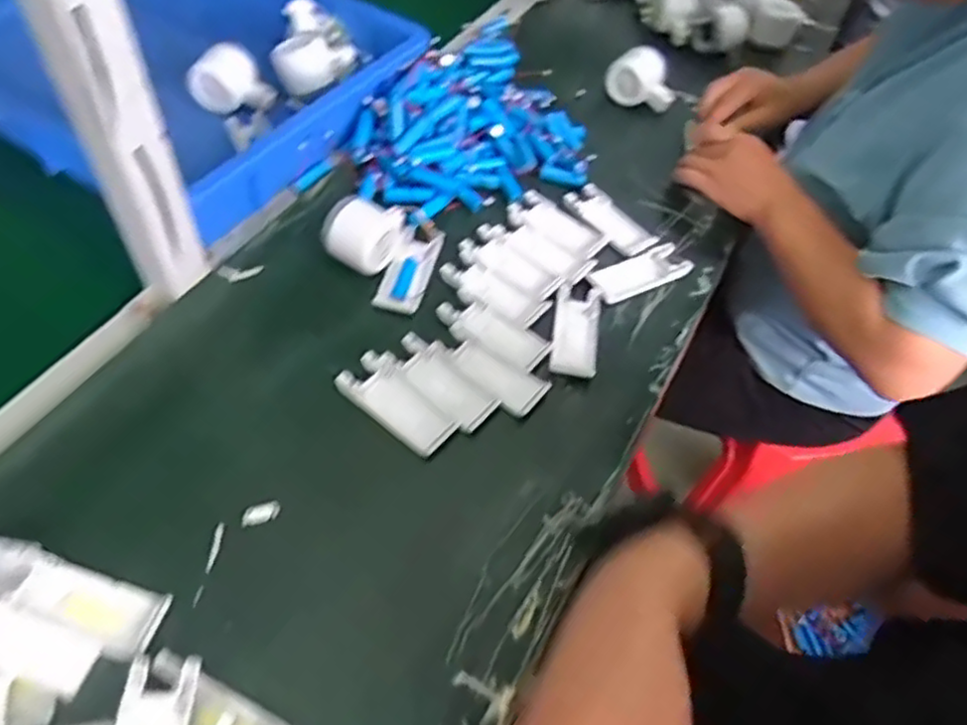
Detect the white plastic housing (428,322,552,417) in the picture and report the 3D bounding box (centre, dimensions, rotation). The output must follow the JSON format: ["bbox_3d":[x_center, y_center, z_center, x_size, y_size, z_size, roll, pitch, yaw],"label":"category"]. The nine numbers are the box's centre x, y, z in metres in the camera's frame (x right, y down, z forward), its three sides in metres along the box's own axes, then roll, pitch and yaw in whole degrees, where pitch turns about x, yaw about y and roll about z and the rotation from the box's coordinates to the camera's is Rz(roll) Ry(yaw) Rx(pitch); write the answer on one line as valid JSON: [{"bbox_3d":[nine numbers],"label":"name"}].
[{"bbox_3d":[0.005,0.004,0.581,0.102,0.011,0.044,34,56,17],"label":"white plastic housing"}]

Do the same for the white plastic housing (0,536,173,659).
[{"bbox_3d":[-0.267,0.143,0.426,0.129,0.026,0.040,26,57,-2],"label":"white plastic housing"}]

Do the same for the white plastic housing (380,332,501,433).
[{"bbox_3d":[-0.037,0.014,0.565,0.102,0.008,0.042,36,57,18],"label":"white plastic housing"}]

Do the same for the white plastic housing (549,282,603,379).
[{"bbox_3d":[0.085,-0.029,0.619,0.042,0.011,0.103,12,53,1],"label":"white plastic housing"}]

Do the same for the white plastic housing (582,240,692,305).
[{"bbox_3d":[0.154,-0.091,0.670,0.102,0.012,0.049,-21,59,-22],"label":"white plastic housing"}]

